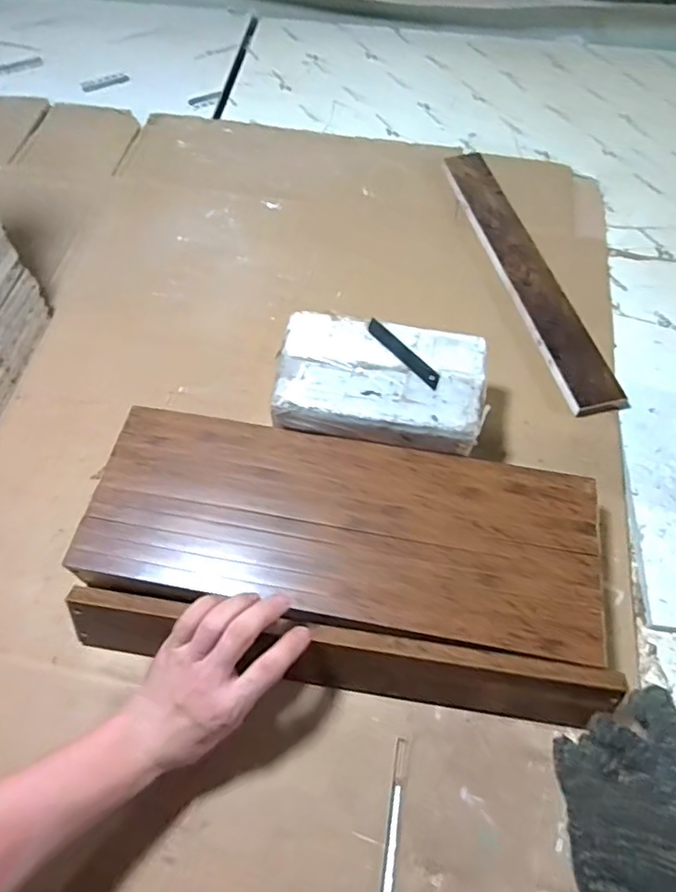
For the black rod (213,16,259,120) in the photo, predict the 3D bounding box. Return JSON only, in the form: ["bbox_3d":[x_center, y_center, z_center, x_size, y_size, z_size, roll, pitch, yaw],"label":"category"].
[{"bbox_3d":[-0.179,-0.681,1.024,0.016,0.011,0.314,8,61,3],"label":"black rod"}]

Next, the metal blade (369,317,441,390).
[{"bbox_3d":[0.066,-0.094,0.575,0.017,0.004,0.098,-36,68,-19],"label":"metal blade"}]

